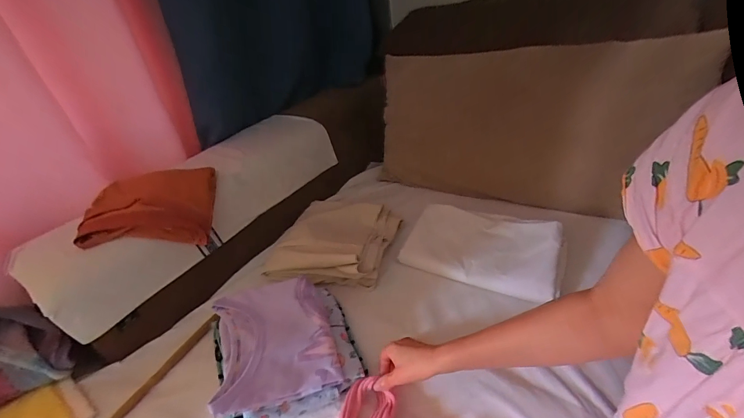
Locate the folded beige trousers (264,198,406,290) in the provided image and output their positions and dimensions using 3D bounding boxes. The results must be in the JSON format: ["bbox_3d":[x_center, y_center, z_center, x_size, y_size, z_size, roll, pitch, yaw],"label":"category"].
[{"bbox_3d":[-0.082,0.065,0.813,0.252,0.071,0.307,2,36,16],"label":"folded beige trousers"}]

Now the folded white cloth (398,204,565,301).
[{"bbox_3d":[0.247,0.076,0.749,0.315,0.033,0.200,11,53,26],"label":"folded white cloth"}]

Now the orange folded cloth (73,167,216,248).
[{"bbox_3d":[-0.453,-0.008,0.691,0.232,0.063,0.173,-8,61,-18],"label":"orange folded cloth"}]

